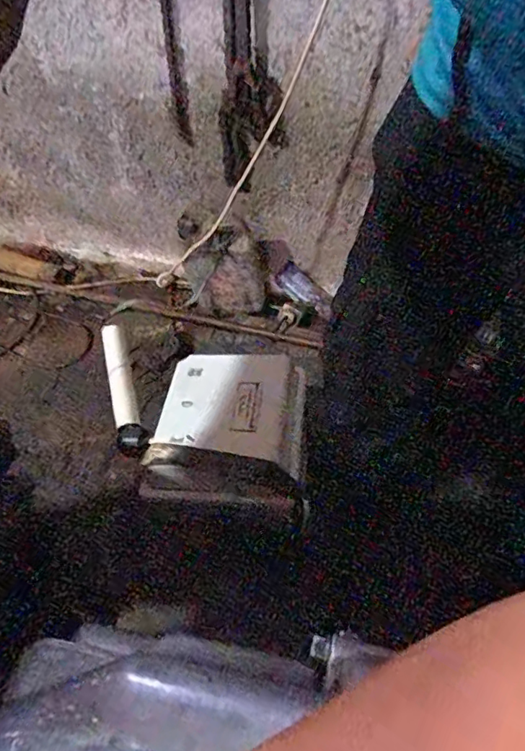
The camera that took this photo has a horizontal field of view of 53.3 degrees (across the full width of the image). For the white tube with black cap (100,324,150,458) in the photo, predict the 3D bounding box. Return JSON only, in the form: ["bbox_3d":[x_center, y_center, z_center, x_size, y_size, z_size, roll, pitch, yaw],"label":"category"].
[{"bbox_3d":[-0.119,0.009,0.442,0.022,0.017,0.132,-14,53,-12],"label":"white tube with black cap"}]

